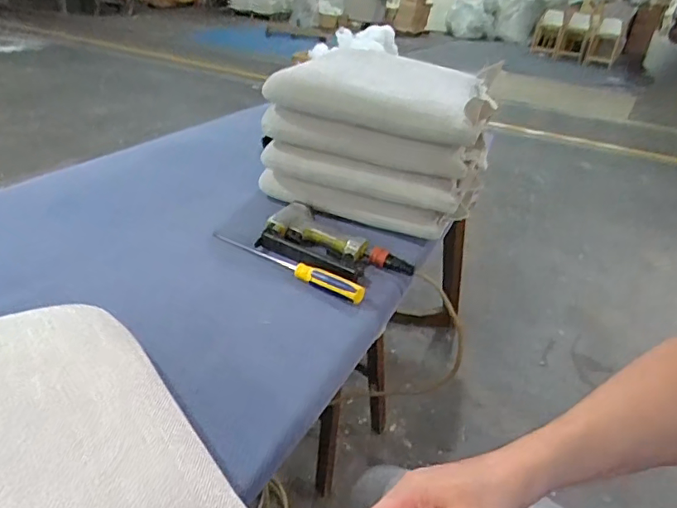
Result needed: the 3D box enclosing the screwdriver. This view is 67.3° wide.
[{"bbox_3d":[-0.085,0.010,0.777,0.280,0.029,0.029,23,33,26],"label":"screwdriver"}]

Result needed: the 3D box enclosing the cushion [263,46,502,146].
[{"bbox_3d":[0.092,-0.316,0.965,0.361,0.081,0.447,10,30,6],"label":"cushion"}]

